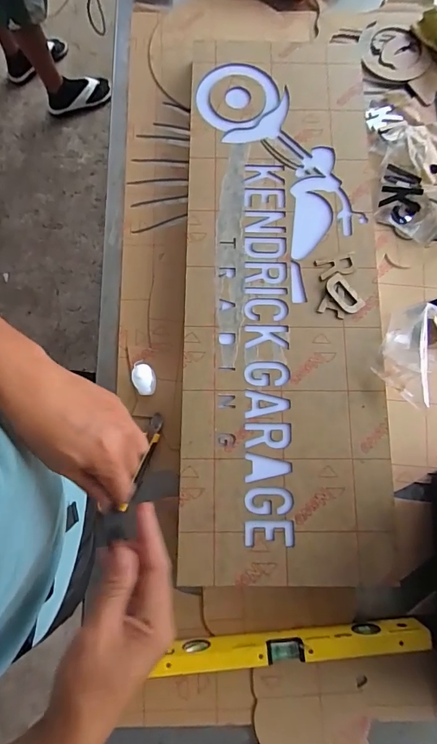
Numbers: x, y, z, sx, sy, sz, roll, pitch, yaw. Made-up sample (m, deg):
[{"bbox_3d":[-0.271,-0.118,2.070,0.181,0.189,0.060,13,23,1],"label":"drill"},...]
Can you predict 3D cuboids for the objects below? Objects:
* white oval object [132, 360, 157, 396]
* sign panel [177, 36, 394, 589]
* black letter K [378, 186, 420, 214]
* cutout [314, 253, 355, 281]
[{"bbox_3d":[-0.112,0.009,0.627,0.026,0.073,0.044,0,78,1],"label":"white oval object"},{"bbox_3d":[0.098,-0.155,0.662,0.300,0.019,0.901,1,77,0],"label":"sign panel"},{"bbox_3d":[0.317,-0.303,0.719,0.068,0.012,0.041,11,97,4],"label":"black letter K"},{"bbox_3d":[0.189,-0.168,0.657,0.064,0.004,0.034,-13,78,-2],"label":"cutout"}]

